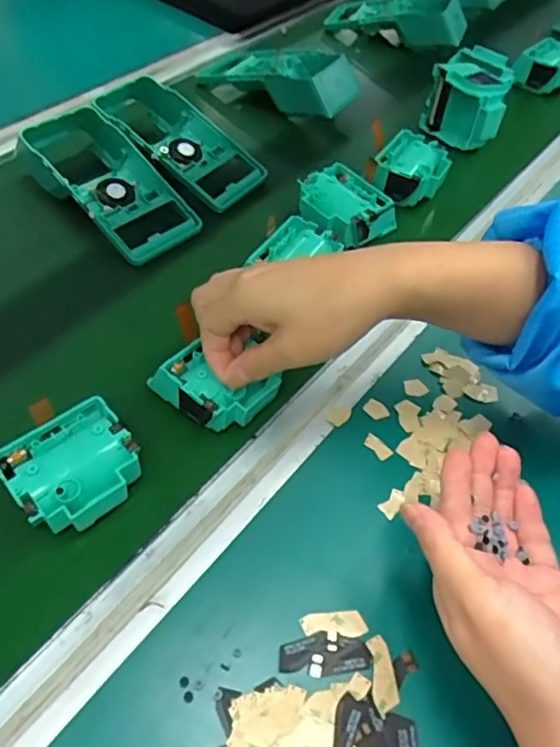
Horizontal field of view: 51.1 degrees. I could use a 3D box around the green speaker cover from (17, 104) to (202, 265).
[{"bbox_3d":[-0.166,-0.180,0.536,0.194,0.056,0.085,42,59,19],"label":"green speaker cover"}]

